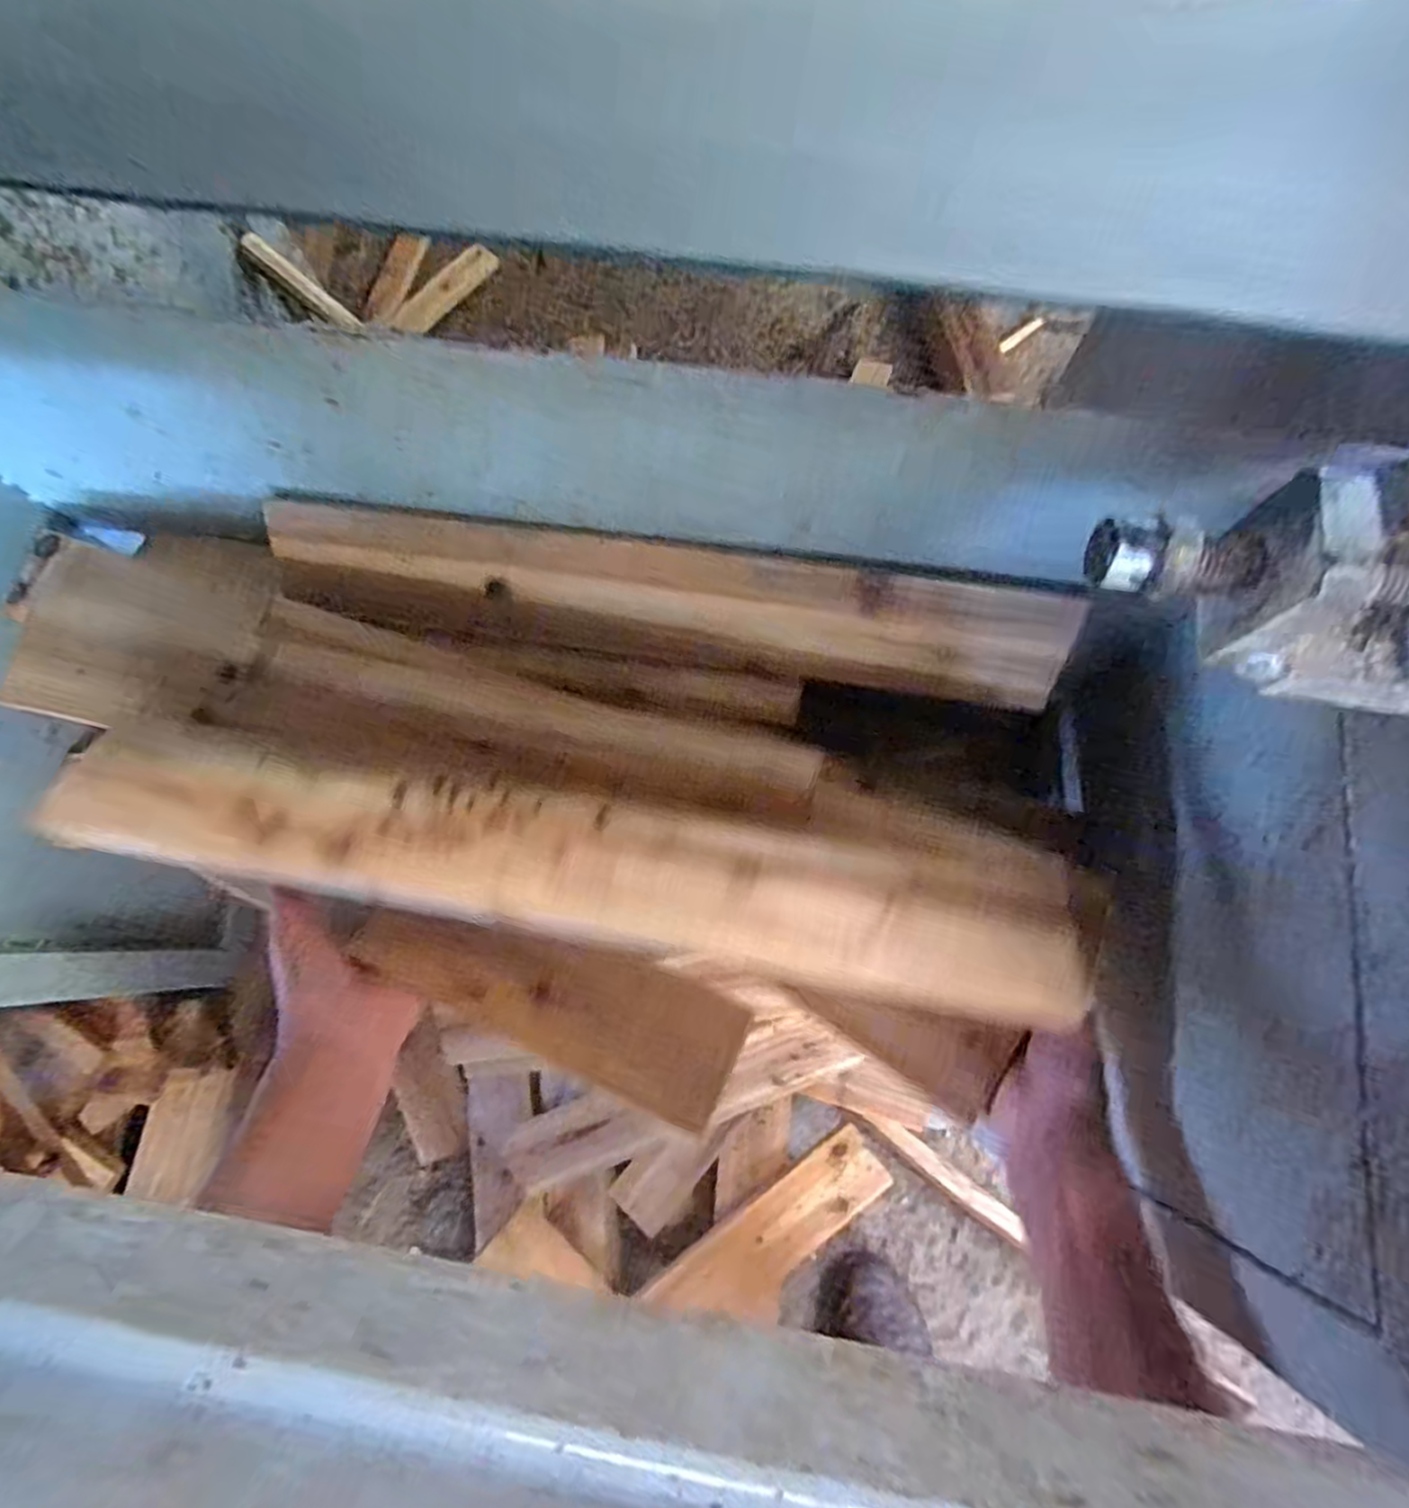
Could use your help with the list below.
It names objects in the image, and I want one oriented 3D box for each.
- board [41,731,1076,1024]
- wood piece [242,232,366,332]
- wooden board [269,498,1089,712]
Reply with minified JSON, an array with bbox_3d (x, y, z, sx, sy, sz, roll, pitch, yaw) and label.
[{"bbox_3d":[-0.075,0.050,0.351,0.513,0.017,0.079,9,57,4],"label":"board"},{"bbox_3d":[-0.401,-0.466,0.711,0.014,0.152,0.023,36,98,11],"label":"wood piece"},{"bbox_3d":[-0.027,-0.090,0.434,0.487,0.023,0.070,8,113,4],"label":"wooden board"}]

